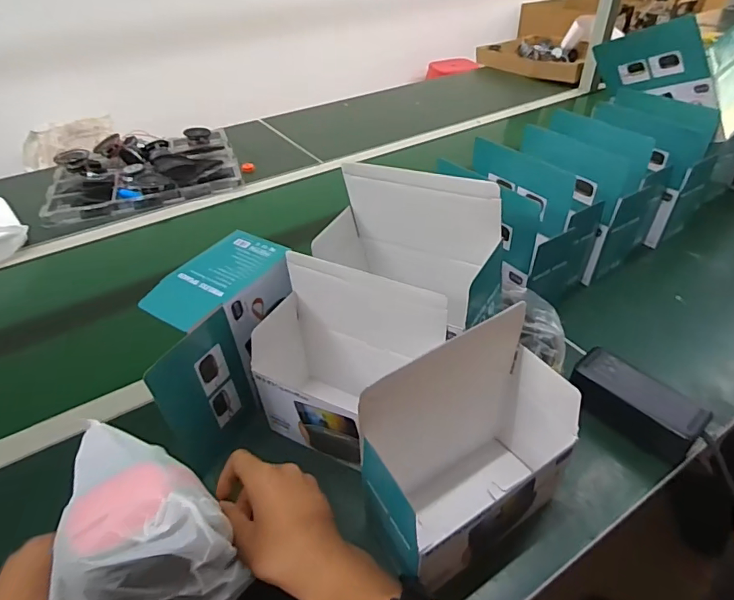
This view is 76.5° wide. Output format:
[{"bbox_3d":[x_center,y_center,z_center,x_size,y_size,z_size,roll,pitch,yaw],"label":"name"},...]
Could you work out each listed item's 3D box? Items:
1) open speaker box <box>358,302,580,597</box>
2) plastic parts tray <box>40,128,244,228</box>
[{"bbox_3d":[0.086,0.133,0.391,0.181,0.194,0.088,-25,44,-23],"label":"open speaker box"},{"bbox_3d":[-0.513,-0.306,1.078,0.405,0.056,0.351,-17,42,-15],"label":"plastic parts tray"}]

